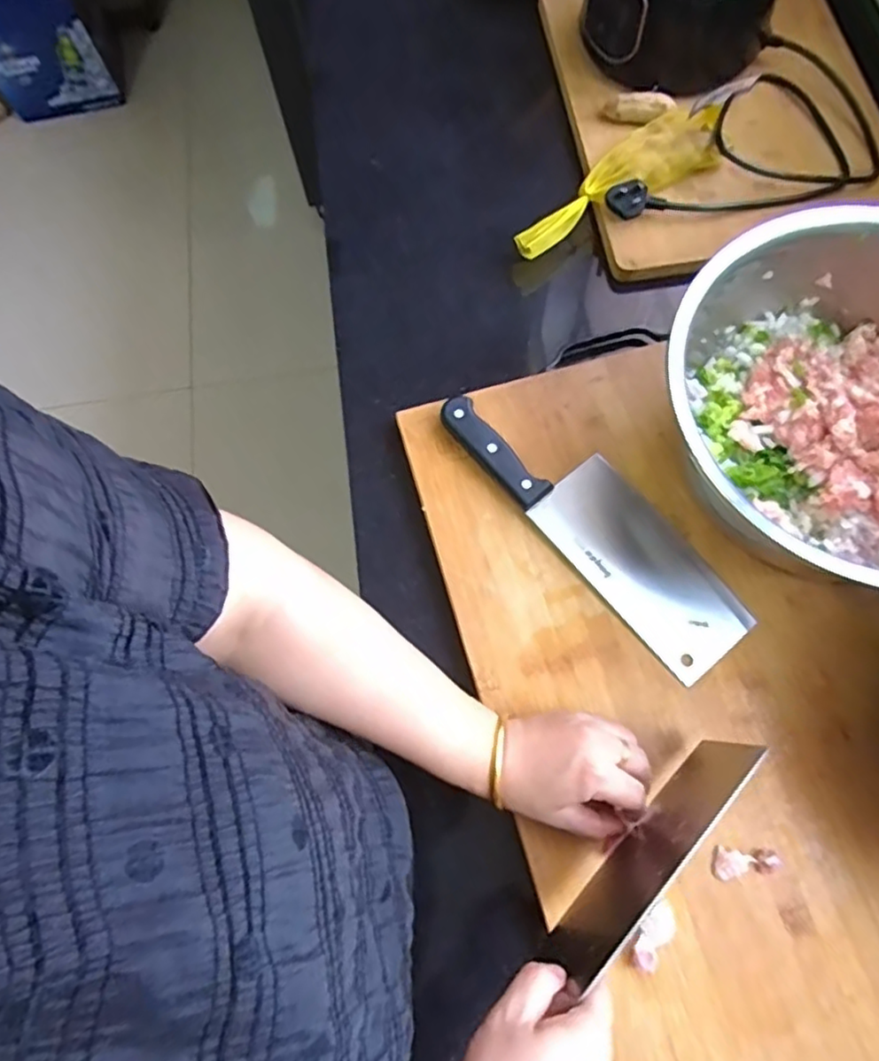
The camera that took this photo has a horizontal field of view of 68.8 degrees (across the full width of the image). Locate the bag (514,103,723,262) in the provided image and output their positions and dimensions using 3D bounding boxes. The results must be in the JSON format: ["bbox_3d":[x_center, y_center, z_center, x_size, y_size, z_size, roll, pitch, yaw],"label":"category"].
[{"bbox_3d":[0.172,-0.319,0.597,0.220,0.032,0.066,-41,75,-10],"label":"bag"}]

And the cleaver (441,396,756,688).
[{"bbox_3d":[0.121,-0.014,0.503,0.080,0.017,0.277,-39,75,-10],"label":"cleaver"}]

